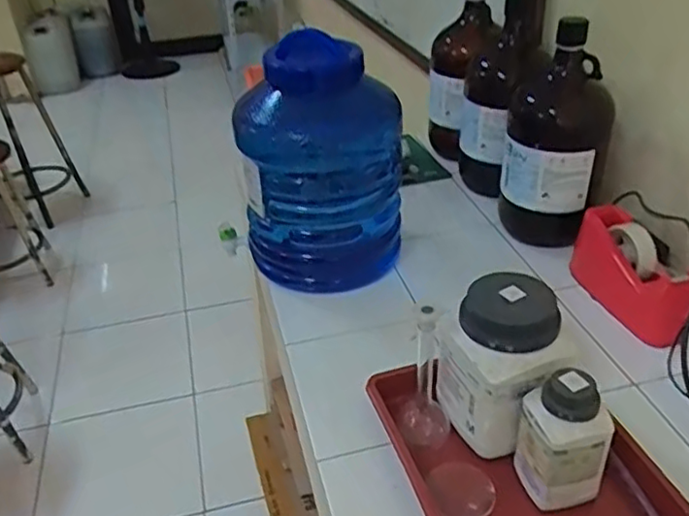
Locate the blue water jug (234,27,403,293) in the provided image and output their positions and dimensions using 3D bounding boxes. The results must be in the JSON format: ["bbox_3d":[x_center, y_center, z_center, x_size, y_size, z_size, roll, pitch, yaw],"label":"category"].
[{"bbox_3d":[-0.034,-0.140,0.979,0.226,0.329,0.199,-3,34,-1],"label":"blue water jug"}]

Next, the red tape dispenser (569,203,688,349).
[{"bbox_3d":[0.401,0.028,0.903,0.061,0.111,0.228,-7,34,-7],"label":"red tape dispenser"}]

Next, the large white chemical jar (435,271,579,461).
[{"bbox_3d":[0.166,0.111,0.706,0.106,0.179,0.125,-21,38,-25],"label":"large white chemical jar"}]

